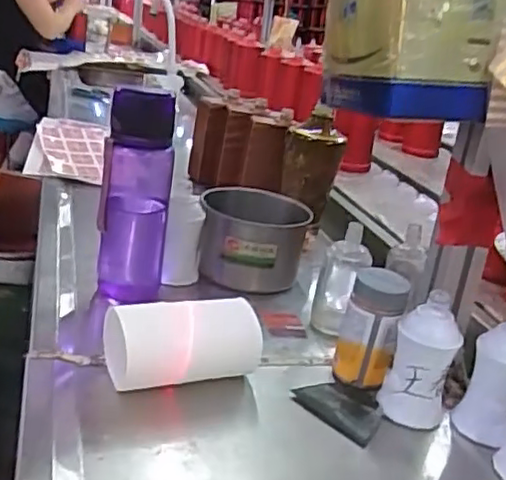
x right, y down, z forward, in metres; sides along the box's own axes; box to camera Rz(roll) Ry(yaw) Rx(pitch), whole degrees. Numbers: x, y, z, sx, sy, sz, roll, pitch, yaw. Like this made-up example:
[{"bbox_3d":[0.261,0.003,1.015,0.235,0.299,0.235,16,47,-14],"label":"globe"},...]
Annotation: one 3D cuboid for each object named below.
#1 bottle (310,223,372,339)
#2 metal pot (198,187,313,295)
[{"bbox_3d":[0.098,0.047,0.713,0.049,0.119,0.049,8,20,-1],"label":"bottle"},{"bbox_3d":[-0.001,0.000,0.827,0.131,0.091,0.126,8,20,2],"label":"metal pot"}]

